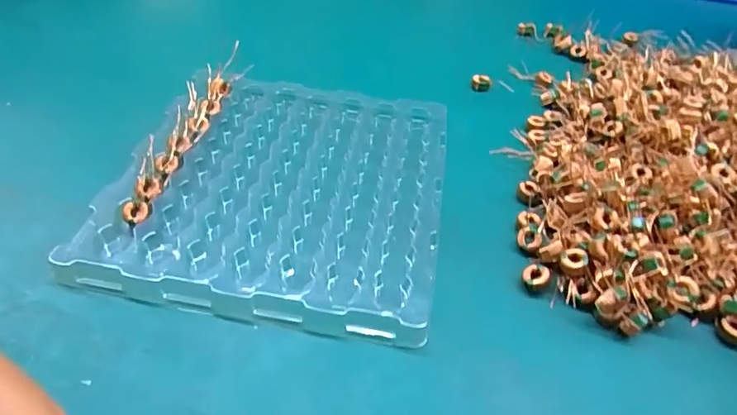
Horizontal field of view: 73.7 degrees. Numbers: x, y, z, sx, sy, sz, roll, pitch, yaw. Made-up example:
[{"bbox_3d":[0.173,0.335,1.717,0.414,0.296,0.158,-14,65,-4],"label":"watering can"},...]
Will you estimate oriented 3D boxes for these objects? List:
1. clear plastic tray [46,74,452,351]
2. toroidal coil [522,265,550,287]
[{"bbox_3d":[-0.076,-0.026,0.459,0.285,0.019,0.289,10,48,2],"label":"clear plastic tray"},{"bbox_3d":[0.138,0.056,0.404,0.020,0.012,0.018,29,51,18],"label":"toroidal coil"}]

